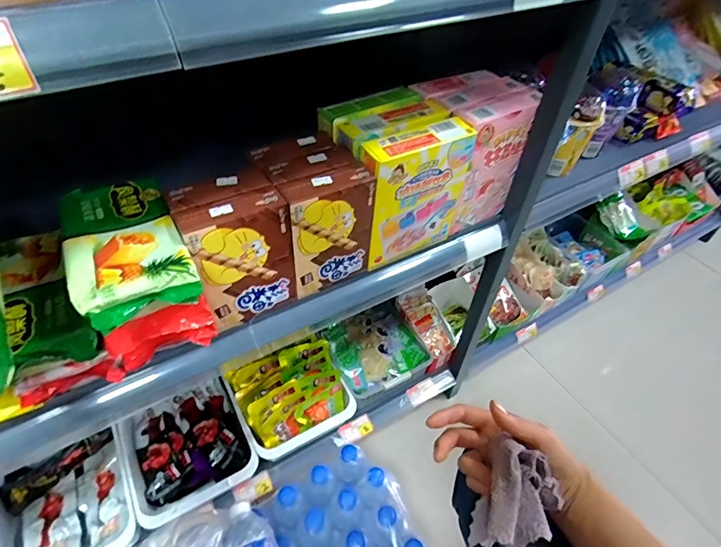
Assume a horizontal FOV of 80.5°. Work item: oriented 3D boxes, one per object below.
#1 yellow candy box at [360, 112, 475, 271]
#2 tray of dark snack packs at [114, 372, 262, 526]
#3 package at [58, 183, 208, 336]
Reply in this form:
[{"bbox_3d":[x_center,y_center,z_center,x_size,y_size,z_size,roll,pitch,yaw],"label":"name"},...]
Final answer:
[{"bbox_3d":[0.066,-0.102,0.548,0.146,0.167,0.052,-27,54,-25],"label":"yellow candy box"},{"bbox_3d":[-0.331,0.322,0.811,0.205,0.075,0.259,-23,53,-22],"label":"tray of dark snack packs"},{"bbox_3d":[-0.227,-0.030,0.411,0.097,0.025,0.176,-22,52,-22],"label":"package"}]

